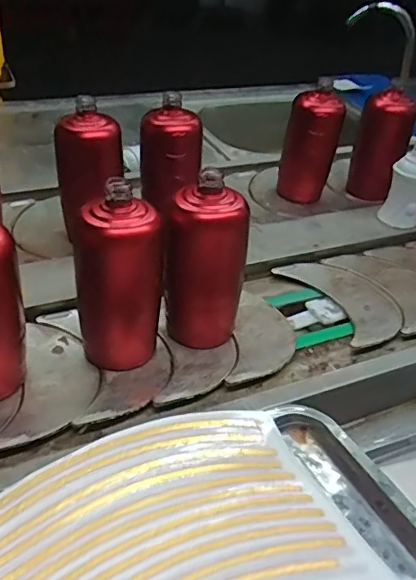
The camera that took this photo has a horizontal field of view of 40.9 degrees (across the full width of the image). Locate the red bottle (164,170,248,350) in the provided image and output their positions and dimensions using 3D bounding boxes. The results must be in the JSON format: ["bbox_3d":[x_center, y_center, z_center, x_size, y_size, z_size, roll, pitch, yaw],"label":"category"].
[{"bbox_3d":[-0.002,-0.026,0.569,0.070,0.179,0.056,26,40,25],"label":"red bottle"}]

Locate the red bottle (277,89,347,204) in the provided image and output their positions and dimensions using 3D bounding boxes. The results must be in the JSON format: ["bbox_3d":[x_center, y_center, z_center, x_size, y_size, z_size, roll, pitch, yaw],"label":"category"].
[{"bbox_3d":[0.163,-0.218,0.877,0.086,0.175,0.088,10,36,6],"label":"red bottle"}]

